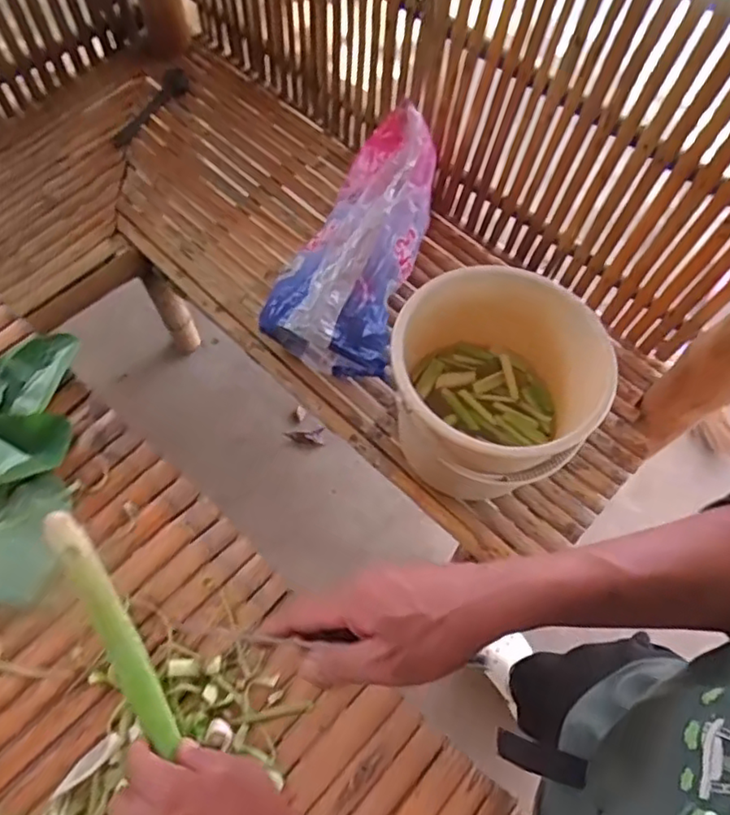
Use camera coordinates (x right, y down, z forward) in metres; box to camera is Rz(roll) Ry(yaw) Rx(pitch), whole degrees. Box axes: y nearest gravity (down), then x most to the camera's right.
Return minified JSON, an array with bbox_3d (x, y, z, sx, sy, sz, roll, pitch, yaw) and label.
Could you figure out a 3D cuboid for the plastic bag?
[{"bbox_3d":[-0.018,-0.300,1.180,0.239,0.236,0.485,13,65,3],"label":"plastic bag"}]

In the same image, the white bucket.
[{"bbox_3d":[0.193,-0.018,1.003,0.301,0.299,0.302,24,66,8],"label":"white bucket"}]

